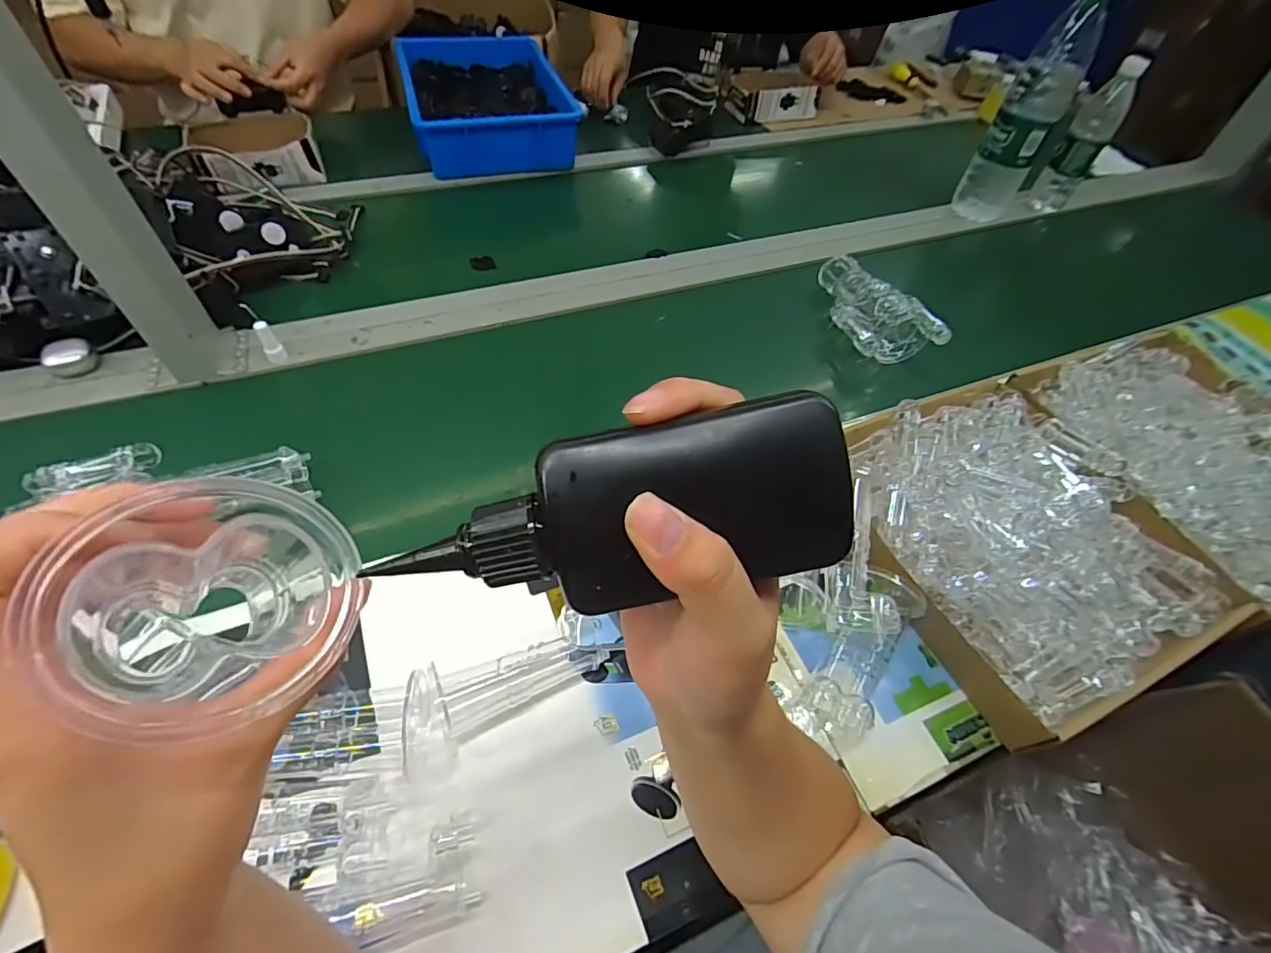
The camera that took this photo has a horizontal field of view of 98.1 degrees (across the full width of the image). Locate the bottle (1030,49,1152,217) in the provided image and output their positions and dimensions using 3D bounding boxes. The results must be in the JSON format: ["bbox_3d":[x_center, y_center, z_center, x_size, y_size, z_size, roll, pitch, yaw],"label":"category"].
[{"bbox_3d":[0.808,-0.596,1.003,0.070,0.255,0.060,34,57,19],"label":"bottle"}]

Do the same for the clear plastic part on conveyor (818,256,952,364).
[{"bbox_3d":[0.330,-0.248,0.774,0.122,0.054,0.195,-8,54,-11],"label":"clear plastic part on conveyor"}]

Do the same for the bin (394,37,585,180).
[{"bbox_3d":[-0.285,-0.710,1.046,0.273,0.095,0.391,-13,55,-14],"label":"bin"}]

